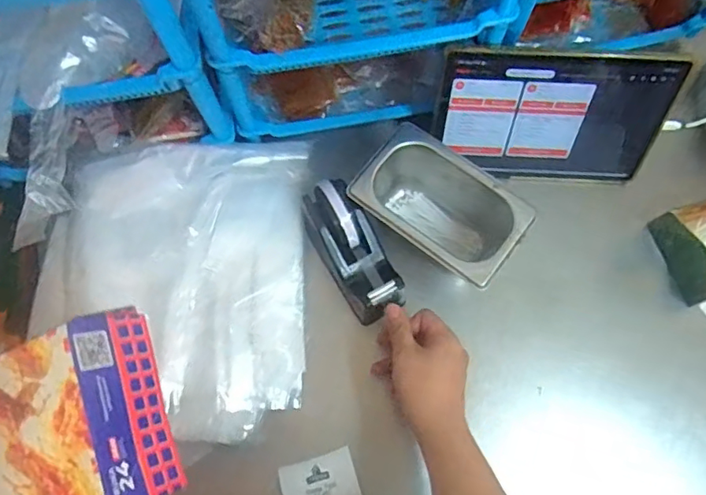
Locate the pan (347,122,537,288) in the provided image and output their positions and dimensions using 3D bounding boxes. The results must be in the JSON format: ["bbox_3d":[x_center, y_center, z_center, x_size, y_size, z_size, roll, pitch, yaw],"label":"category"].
[{"bbox_3d":[0.096,-0.038,0.606,0.174,0.088,0.108,38,77,11],"label":"pan"}]

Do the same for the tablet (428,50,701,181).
[{"bbox_3d":[0.221,-0.142,0.608,0.248,0.163,0.011,4,47,1],"label":"tablet"}]

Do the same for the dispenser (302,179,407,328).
[{"bbox_3d":[0.000,0.004,0.589,0.062,0.065,0.155,-28,88,-7],"label":"dispenser"}]

